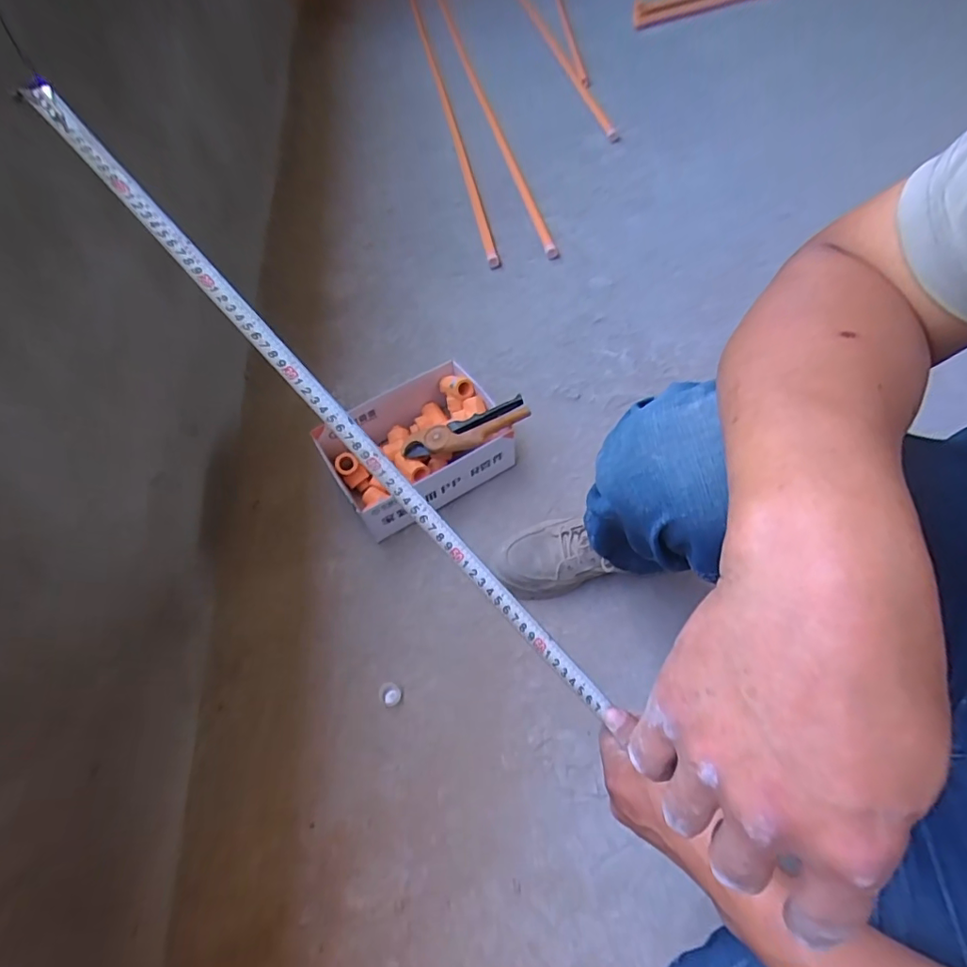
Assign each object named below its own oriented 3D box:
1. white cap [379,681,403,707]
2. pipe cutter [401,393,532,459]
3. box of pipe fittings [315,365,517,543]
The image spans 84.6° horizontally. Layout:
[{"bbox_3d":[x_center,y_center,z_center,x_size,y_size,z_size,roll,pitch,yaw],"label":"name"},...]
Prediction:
[{"bbox_3d":[-0.128,0.293,0.736,0.030,0.019,0.033,-1,57,2],"label":"white cap"},{"bbox_3d":[-0.030,-0.082,0.852,0.209,0.021,0.063,-18,57,7],"label":"pipe cutter"},{"bbox_3d":[-0.107,-0.062,0.902,0.291,0.102,0.201,-28,60,-15],"label":"box of pipe fittings"}]

